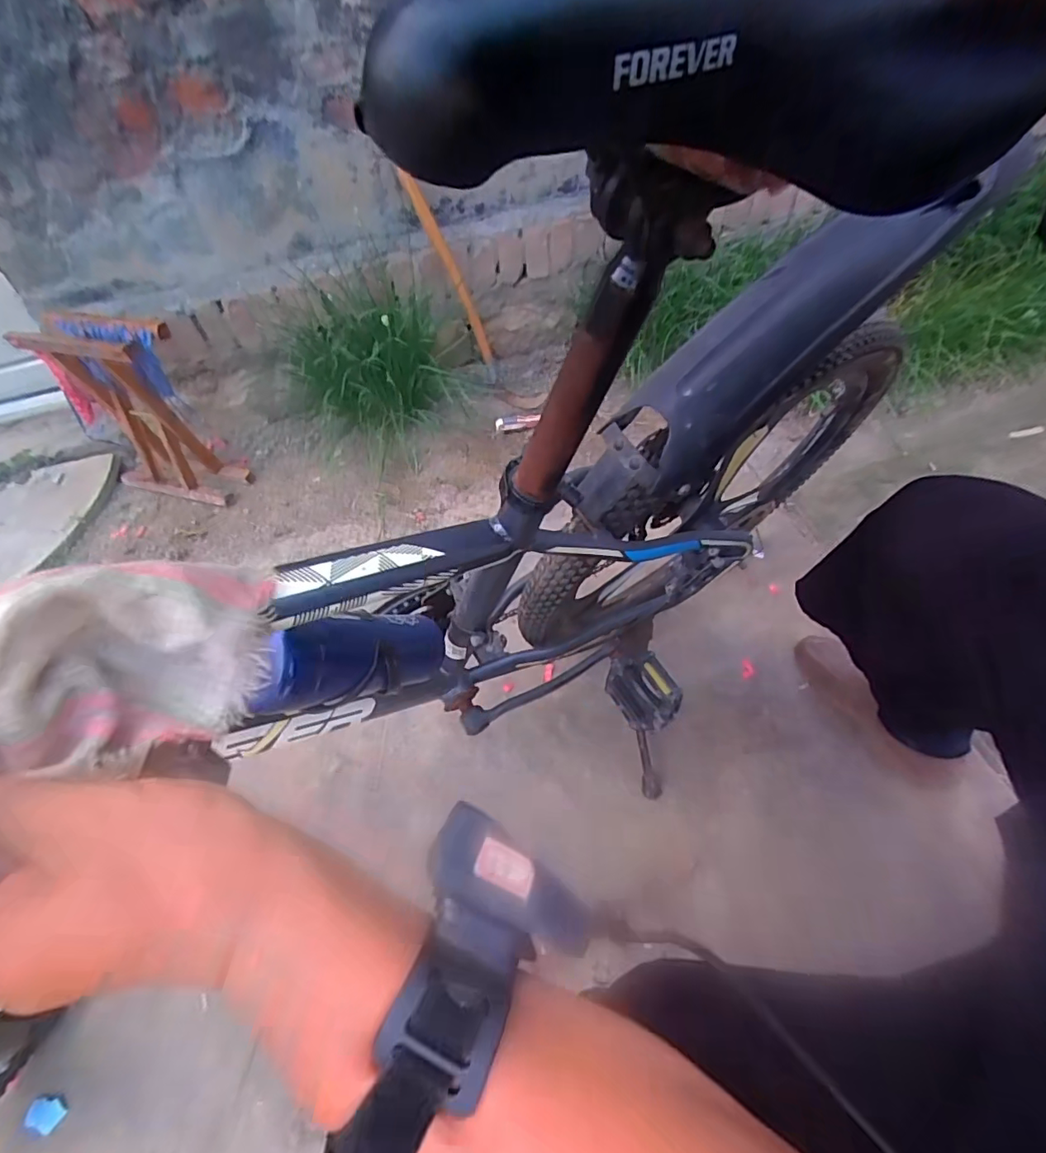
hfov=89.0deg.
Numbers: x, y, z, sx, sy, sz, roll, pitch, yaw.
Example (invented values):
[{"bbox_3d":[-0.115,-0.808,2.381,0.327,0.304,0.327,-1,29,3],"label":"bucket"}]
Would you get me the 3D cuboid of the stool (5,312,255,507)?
[{"bbox_3d":[-0.797,-0.346,1.105,0.339,0.333,0.173,20,61,15],"label":"stool"}]

